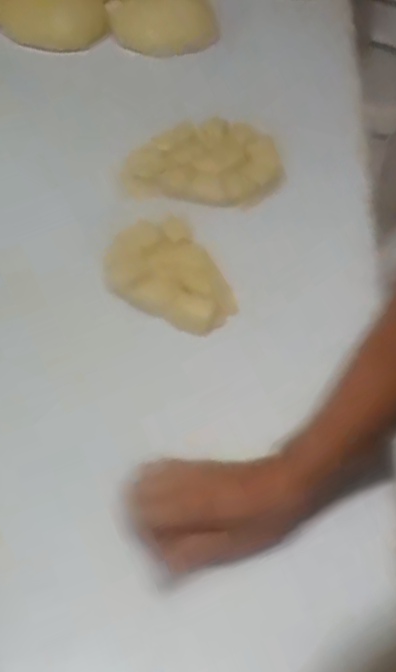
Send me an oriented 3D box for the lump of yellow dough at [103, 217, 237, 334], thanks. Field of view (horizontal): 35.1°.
[{"bbox_3d":[-0.039,-0.068,0.713,0.123,0.022,0.162,-19,52,-18],"label":"lump of yellow dough"}]

